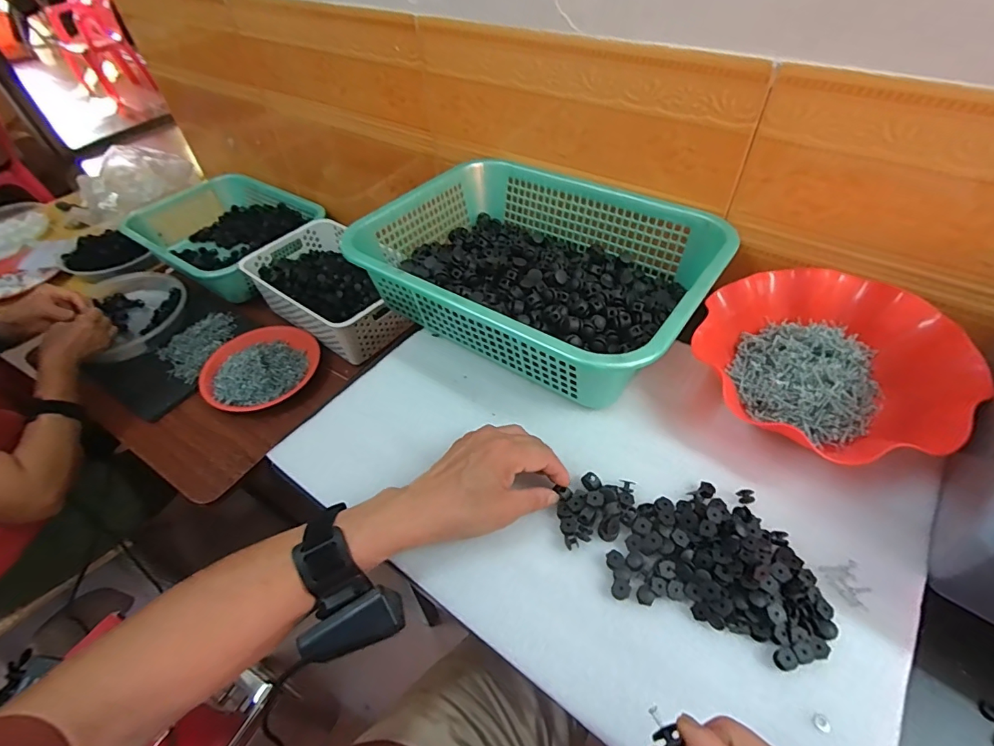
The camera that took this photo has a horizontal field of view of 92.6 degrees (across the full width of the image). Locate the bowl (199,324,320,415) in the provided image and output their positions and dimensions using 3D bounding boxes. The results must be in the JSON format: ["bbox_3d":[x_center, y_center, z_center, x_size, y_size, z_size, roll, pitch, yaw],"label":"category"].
[{"bbox_3d":[-0.414,-0.023,0.816,0.187,0.055,0.187,-2,48,2],"label":"bowl"}]

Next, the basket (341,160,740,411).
[{"bbox_3d":[0.048,-0.135,0.567,0.383,0.103,0.286,28,58,25],"label":"basket"}]

